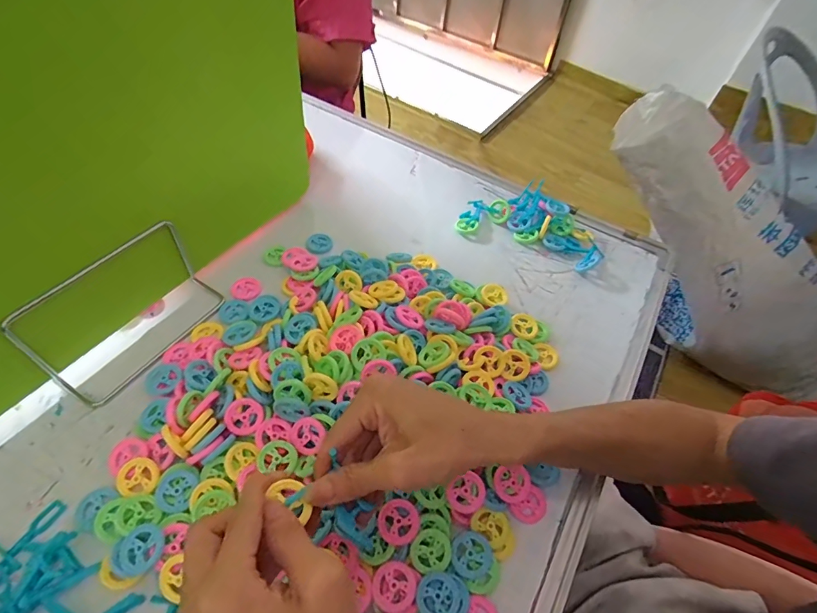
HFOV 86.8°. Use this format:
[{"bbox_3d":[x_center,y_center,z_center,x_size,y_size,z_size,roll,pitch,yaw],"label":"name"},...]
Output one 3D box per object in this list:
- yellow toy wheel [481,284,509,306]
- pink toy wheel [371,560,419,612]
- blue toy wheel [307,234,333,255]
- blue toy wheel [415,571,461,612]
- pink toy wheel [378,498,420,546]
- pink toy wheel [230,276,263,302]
[{"bbox_3d":[0.093,-0.012,0.468,0.029,0.005,0.026,26,69,6],"label":"yellow toy wheel"},{"bbox_3d":[-0.009,0.192,0.296,0.030,0.004,0.030,3,52,-4],"label":"pink toy wheel"},{"bbox_3d":[-0.106,-0.073,0.510,0.028,0.006,0.029,6,65,-12],"label":"blue toy wheel"},{"bbox_3d":[0.021,0.199,0.296,0.029,0.005,0.030,3,52,-4],"label":"blue toy wheel"},{"bbox_3d":[-0.007,0.158,0.317,0.030,0.012,0.029,3,52,-4],"label":"pink toy wheel"},{"bbox_3d":[-0.173,-0.019,0.458,0.029,0.005,0.029,3,52,-4],"label":"pink toy wheel"}]

